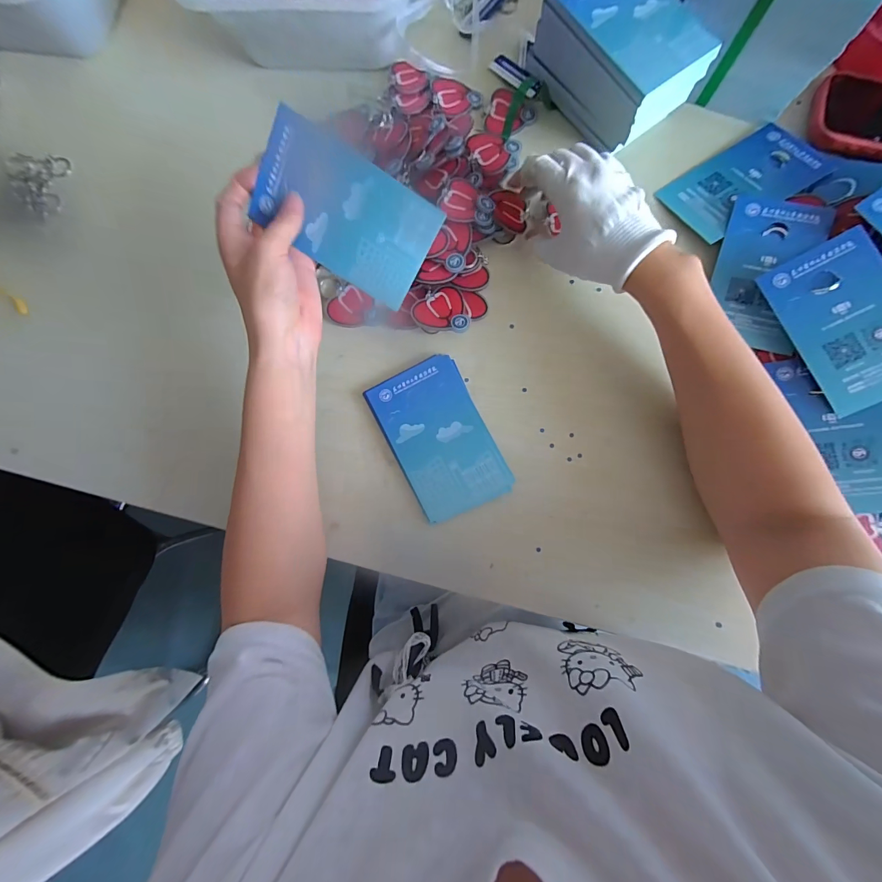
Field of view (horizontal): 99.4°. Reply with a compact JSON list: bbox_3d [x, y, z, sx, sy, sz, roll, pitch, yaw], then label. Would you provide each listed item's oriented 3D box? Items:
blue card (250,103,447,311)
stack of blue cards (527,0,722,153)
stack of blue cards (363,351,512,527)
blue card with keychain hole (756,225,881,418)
[{"bbox_3d":[-0.072,-0.170,0.283,0.133,0.004,0.078,31,115,-6],"label":"blue card"},{"bbox_3d":[0.166,-0.356,0.351,0.096,0.074,0.140,-35,81,-2],"label":"stack of blue cards"},{"bbox_3d":[-0.003,-0.004,0.345,0.087,0.009,0.141,-26,81,0],"label":"stack of blue cards"},{"bbox_3d":[0.335,-0.097,0.305,0.079,0.009,0.134,-28,86,15],"label":"blue card with keychain hole"}]

